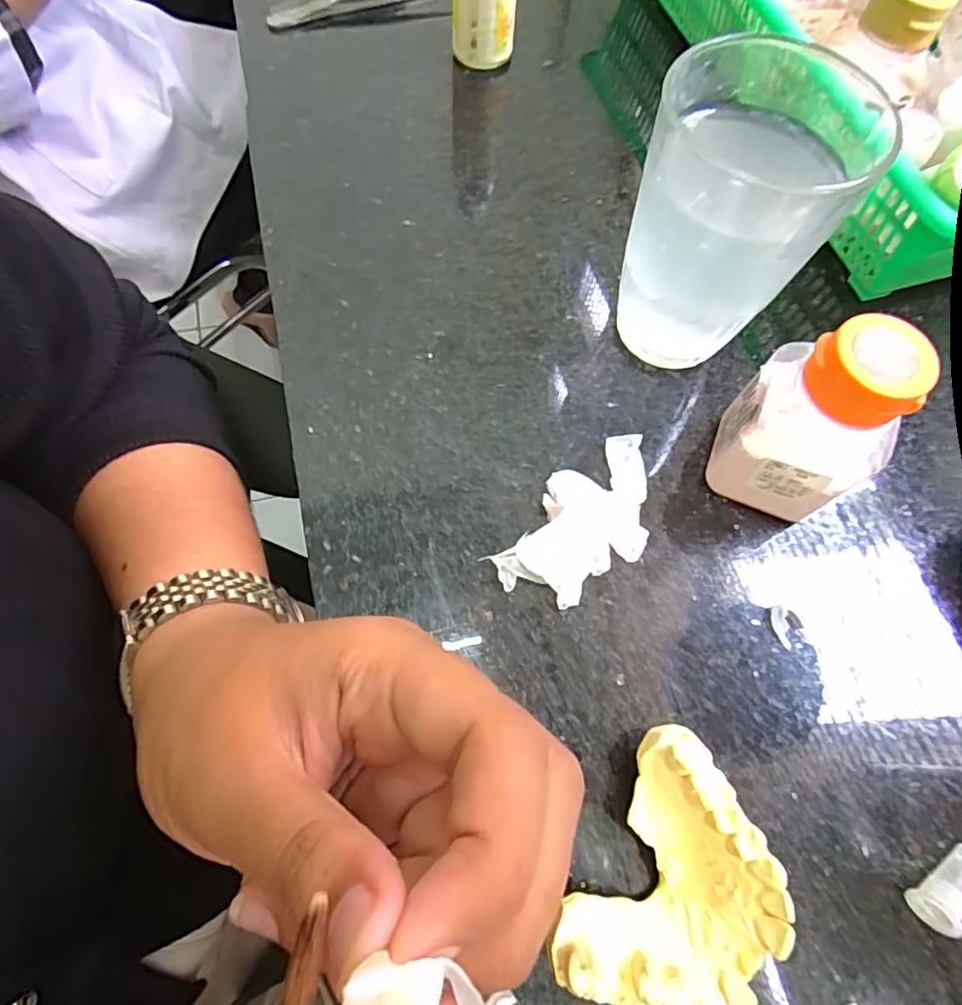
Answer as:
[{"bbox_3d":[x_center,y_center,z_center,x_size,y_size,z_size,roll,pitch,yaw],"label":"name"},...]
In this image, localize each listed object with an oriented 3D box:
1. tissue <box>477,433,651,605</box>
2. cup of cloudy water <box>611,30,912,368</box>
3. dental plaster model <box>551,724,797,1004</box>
[{"bbox_3d":[0.039,0.007,0.209,0.075,0.009,0.039,-38,73,-15],"label":"tissue"},{"bbox_3d":[0.083,-0.096,0.205,0.063,0.097,0.065,1,68,-1],"label":"cup of cloudy water"},{"bbox_3d":[0.054,0.106,0.160,0.049,0.026,0.067,30,70,10],"label":"dental plaster model"}]

